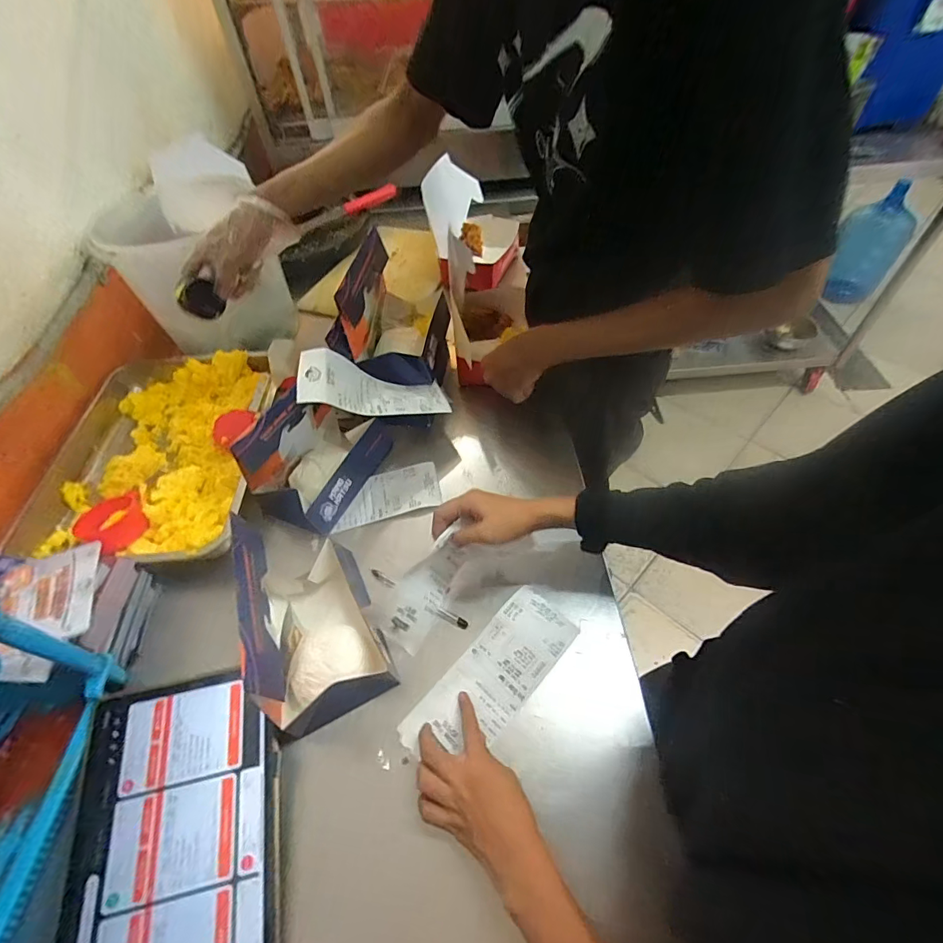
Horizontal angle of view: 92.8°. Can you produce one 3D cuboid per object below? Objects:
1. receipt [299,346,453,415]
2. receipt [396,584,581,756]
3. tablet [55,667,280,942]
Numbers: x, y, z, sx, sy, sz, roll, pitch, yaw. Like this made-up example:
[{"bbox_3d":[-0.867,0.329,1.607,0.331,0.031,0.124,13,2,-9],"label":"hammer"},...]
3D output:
[{"bbox_3d":[-0.126,-0.111,0.602,0.204,0.039,0.073,6,44,-35],"label":"receipt"},{"bbox_3d":[0.021,0.212,0.461,0.077,0.007,0.193,36,68,26],"label":"receipt"},{"bbox_3d":[-0.252,0.312,0.384,0.164,0.010,0.248,-11,60,-8],"label":"tablet"}]

